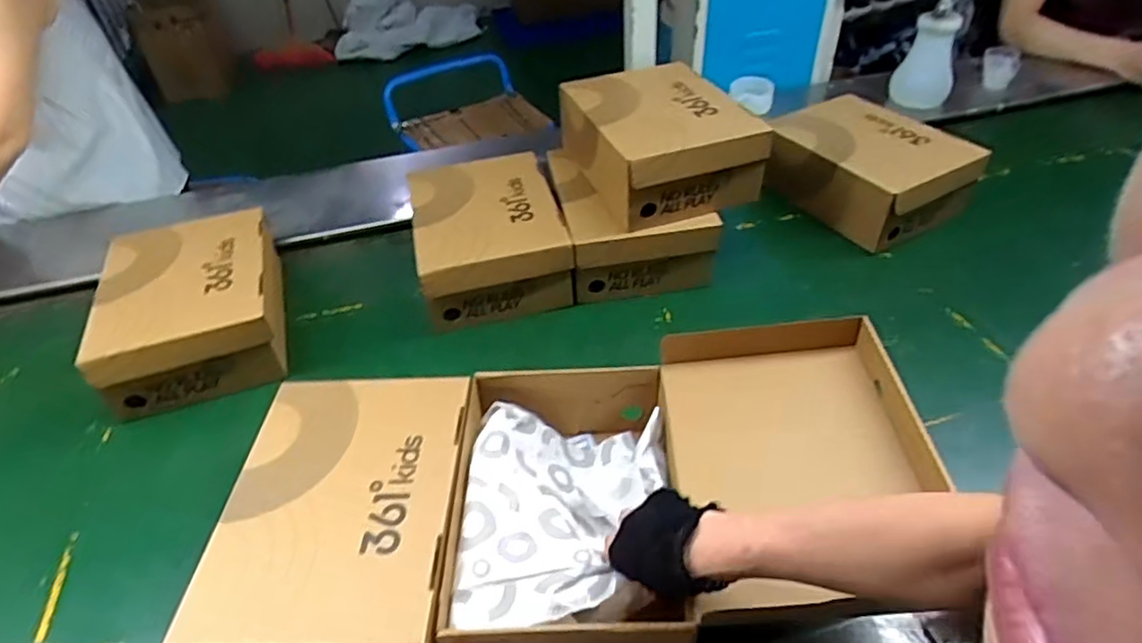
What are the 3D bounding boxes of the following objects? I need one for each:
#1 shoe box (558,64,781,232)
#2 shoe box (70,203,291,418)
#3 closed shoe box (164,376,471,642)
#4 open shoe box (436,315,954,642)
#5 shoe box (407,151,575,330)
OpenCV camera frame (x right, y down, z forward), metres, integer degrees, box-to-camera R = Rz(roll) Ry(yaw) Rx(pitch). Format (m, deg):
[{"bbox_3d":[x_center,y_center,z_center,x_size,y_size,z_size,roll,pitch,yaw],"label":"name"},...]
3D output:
[{"bbox_3d":[0.137,-0.275,0.983,0.219,0.126,0.269,-14,40,-13],"label":"shoe box"},{"bbox_3d":[-0.518,-0.025,0.906,0.216,0.115,0.263,-16,41,-15],"label":"shoe box"},{"bbox_3d":[-0.212,0.193,0.635,0.208,0.102,0.291,-2,39,1],"label":"closed shoe box"},{"bbox_3d":[0.096,0.151,0.620,0.412,0.132,0.293,-2,39,1],"label":"open shoe box"},{"bbox_3d":[-0.127,-0.135,1.013,0.207,0.126,0.273,-10,40,-8],"label":"shoe box"}]

